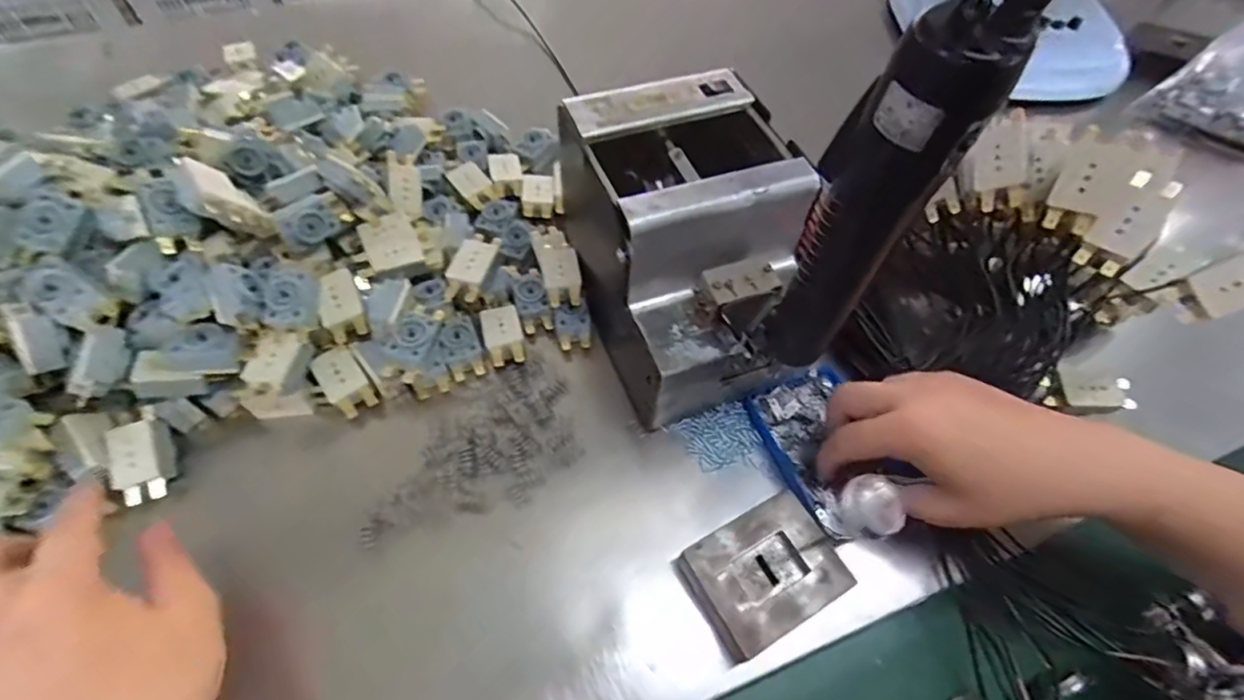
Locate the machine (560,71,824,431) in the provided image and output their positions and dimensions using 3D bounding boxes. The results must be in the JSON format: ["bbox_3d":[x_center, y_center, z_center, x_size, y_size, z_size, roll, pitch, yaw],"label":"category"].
[{"bbox_3d":[0.050,-0.069,0.388,0.132,0.141,0.182,-17,61,-13],"label":"machine"}]

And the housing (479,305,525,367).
[{"bbox_3d":[-0.086,-0.009,0.417,0.026,0.019,0.046,-13,60,-11],"label":"housing"}]

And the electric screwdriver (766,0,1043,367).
[{"bbox_3d":[0.101,-0.050,0.258,0.041,0.203,0.032,23,60,11],"label":"electric screwdriver"}]

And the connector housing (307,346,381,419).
[{"bbox_3d":[-0.189,0.022,0.390,0.027,0.013,0.046,-32,65,-21],"label":"connector housing"}]

